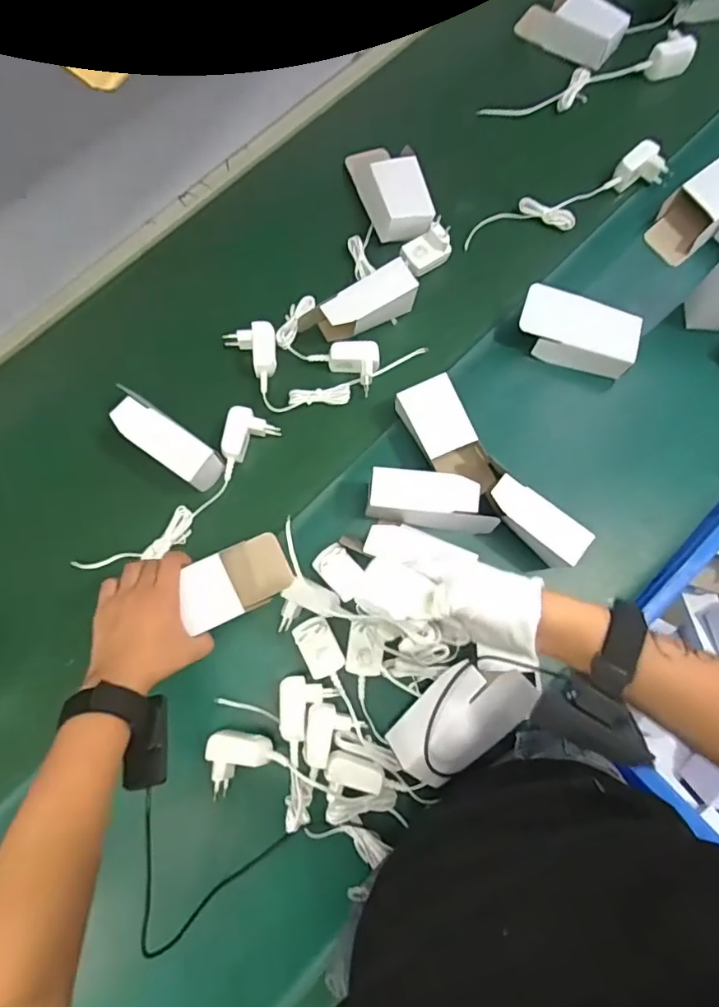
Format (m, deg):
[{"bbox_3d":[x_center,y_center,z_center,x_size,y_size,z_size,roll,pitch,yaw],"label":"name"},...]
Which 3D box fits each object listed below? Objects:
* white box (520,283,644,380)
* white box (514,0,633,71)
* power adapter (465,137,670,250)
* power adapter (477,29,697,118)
[{"bbox_3d":[0.267,-0.209,0.676,0.145,0.042,0.077,20,75,5],"label":"white box"},{"bbox_3d":[0.310,-0.701,0.800,0.144,0.052,0.063,36,77,9],"label":"white box"},{"bbox_3d":[0.279,-0.408,0.733,0.287,0.029,0.068,-24,76,-7],"label":"power adapter"},{"bbox_3d":[0.327,-0.608,0.784,0.306,0.036,0.061,-19,75,-5],"label":"power adapter"}]

